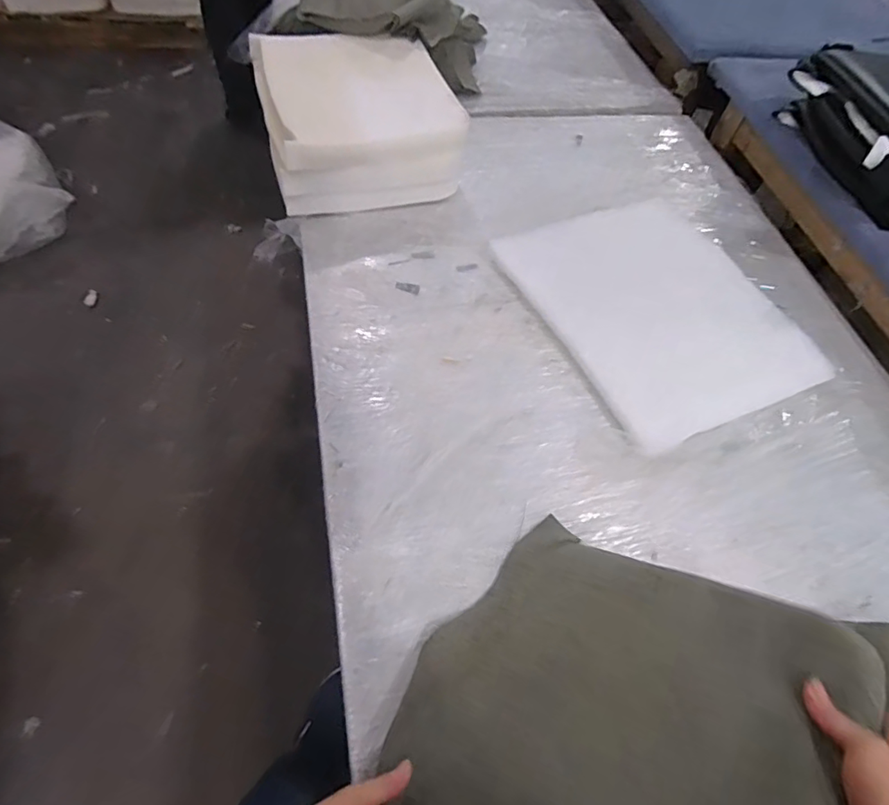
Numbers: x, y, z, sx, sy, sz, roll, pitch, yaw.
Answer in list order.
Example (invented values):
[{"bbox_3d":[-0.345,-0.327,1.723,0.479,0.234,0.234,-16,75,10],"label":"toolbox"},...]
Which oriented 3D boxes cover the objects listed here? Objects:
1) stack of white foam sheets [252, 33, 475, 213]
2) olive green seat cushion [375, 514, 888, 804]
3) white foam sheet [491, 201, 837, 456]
[{"bbox_3d":[-0.210,-0.677,1.184,0.429,0.266,0.427,-16,62,-14],"label":"stack of white foam sheets"},{"bbox_3d":[0.144,0.325,0.541,0.419,0.050,0.433,-37,22,-29],"label":"olive green seat cushion"},{"bbox_3d":[0.450,-0.217,1.080,0.477,0.025,0.577,-18,62,-17],"label":"white foam sheet"}]

